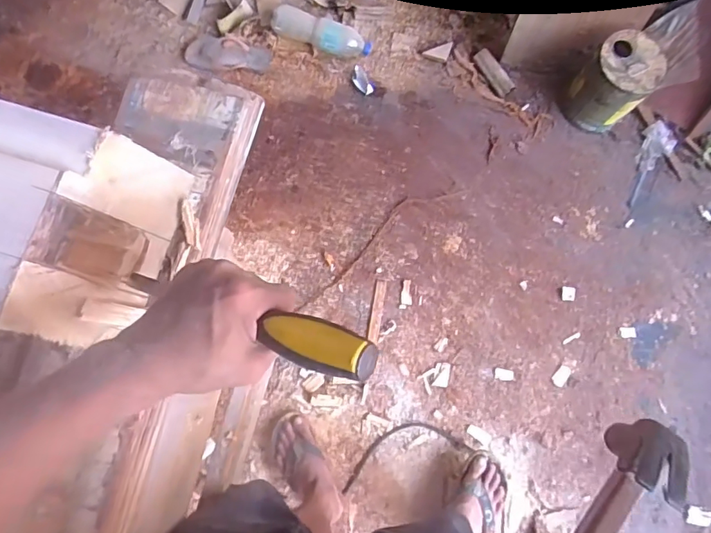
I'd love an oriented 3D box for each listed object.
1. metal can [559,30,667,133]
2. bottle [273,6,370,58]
[{"bbox_3d":[0.644,-0.455,1.275,0.166,0.211,0.162,0,78,-2],"label":"metal can"},{"bbox_3d":[-0.094,-0.647,1.397,0.283,0.088,0.077,14,77,-13],"label":"bottle"}]

